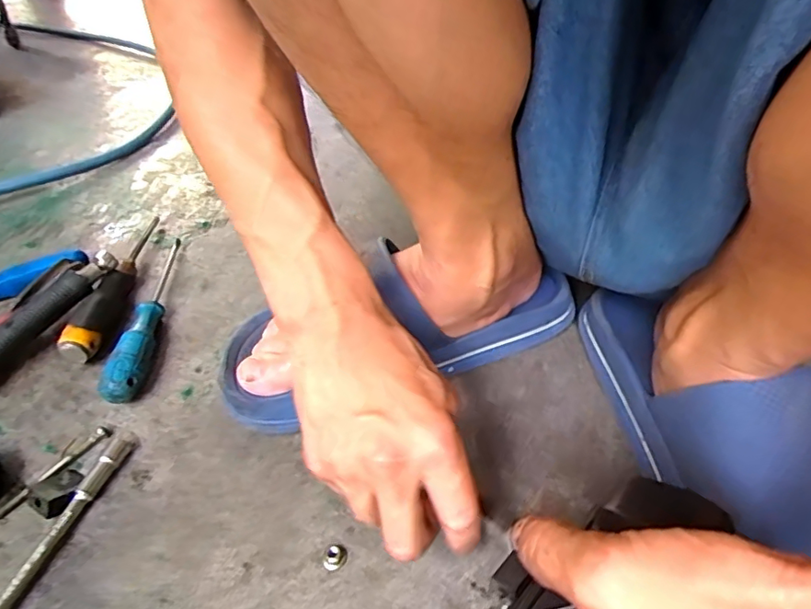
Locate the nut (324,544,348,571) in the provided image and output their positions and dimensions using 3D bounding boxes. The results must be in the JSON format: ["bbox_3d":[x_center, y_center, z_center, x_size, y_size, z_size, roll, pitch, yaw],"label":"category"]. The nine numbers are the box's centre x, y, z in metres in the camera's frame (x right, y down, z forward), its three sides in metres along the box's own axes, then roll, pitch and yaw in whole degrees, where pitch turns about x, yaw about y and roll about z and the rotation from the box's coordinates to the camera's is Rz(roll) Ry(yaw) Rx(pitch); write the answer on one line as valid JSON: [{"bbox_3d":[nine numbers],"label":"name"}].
[{"bbox_3d":[-0.042,0.146,0.308,0.014,0.007,0.014,-1,43,1],"label":"nut"}]

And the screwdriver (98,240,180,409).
[{"bbox_3d":[-0.217,-0.001,0.456,0.023,0.031,0.200,-5,43,-3],"label":"screwdriver"}]

